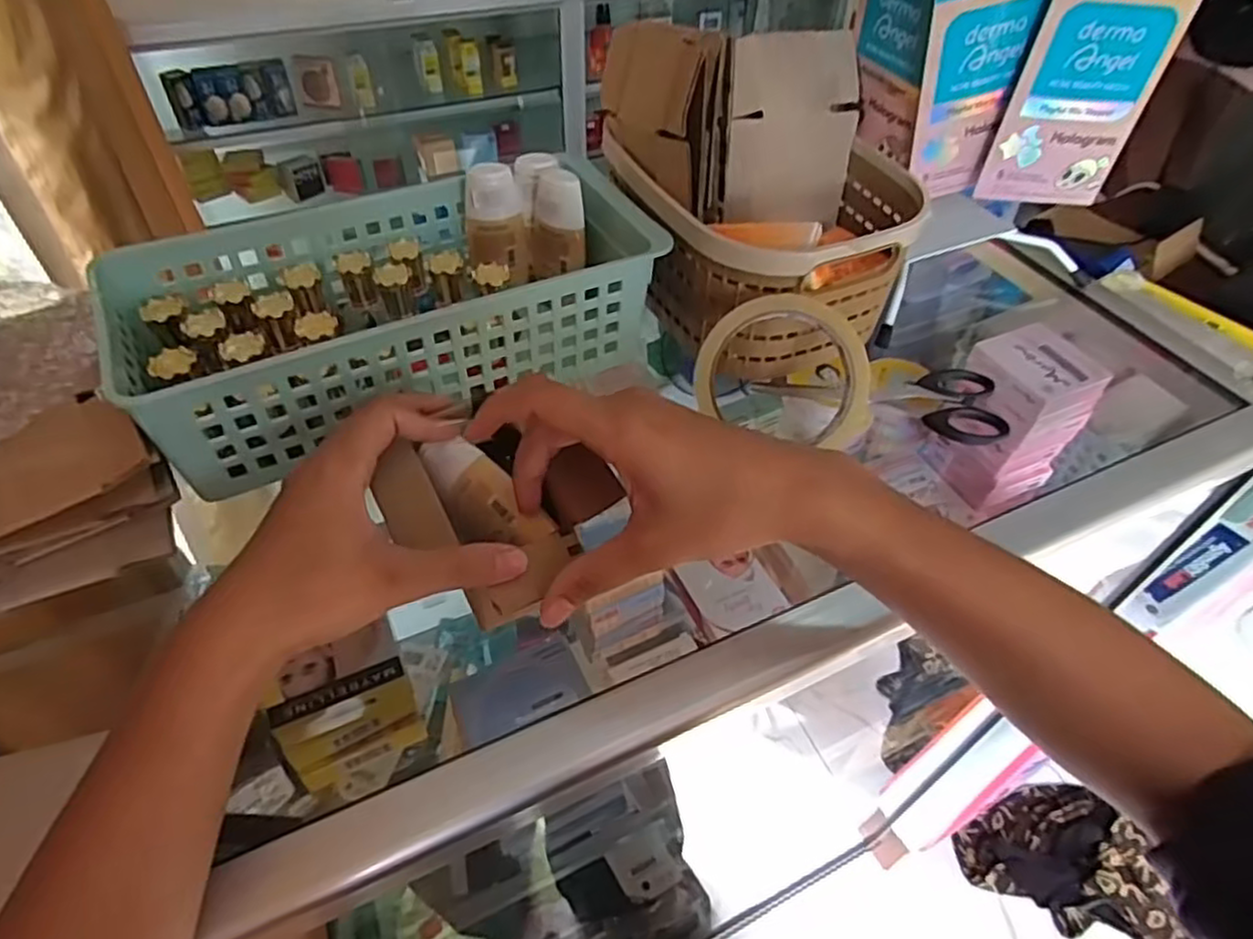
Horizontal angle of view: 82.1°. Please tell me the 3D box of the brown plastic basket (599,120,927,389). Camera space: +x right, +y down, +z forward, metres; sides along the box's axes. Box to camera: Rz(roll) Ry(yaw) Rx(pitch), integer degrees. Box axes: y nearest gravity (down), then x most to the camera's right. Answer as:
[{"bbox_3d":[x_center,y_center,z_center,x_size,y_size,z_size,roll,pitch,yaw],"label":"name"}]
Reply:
[{"bbox_3d":[0.093,-0.133,0.461,0.173,0.091,0.133,-7,49,-9],"label":"brown plastic basket"}]

